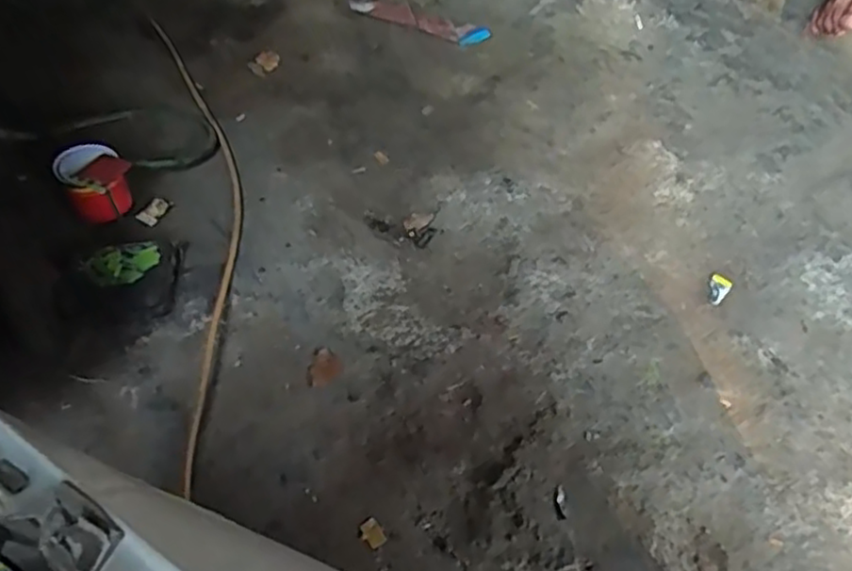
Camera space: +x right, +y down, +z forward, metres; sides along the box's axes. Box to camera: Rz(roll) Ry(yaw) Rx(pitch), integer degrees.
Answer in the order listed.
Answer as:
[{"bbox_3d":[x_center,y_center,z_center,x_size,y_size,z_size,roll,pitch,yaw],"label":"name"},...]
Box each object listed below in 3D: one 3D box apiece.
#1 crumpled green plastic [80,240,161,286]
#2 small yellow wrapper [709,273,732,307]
[{"bbox_3d":[-0.349,-0.023,0.794,0.083,0.023,0.047,-14,52,-12],"label":"crumpled green plastic"},{"bbox_3d":[0.362,0.006,0.856,0.025,0.005,0.051,27,58,19],"label":"small yellow wrapper"}]

